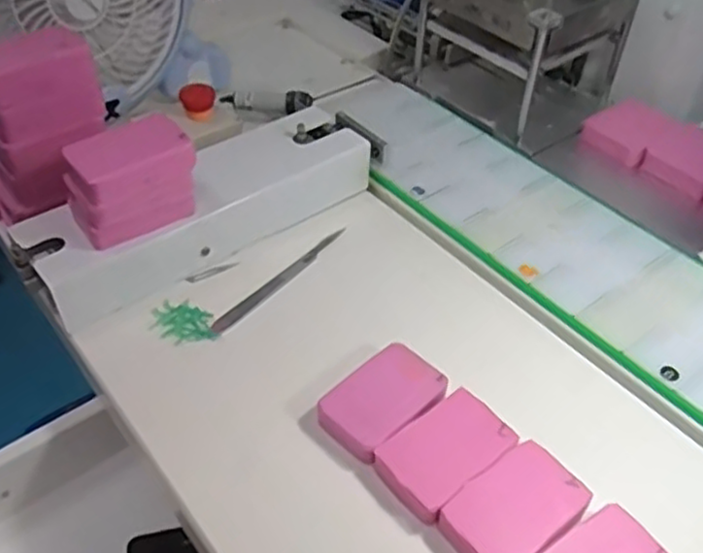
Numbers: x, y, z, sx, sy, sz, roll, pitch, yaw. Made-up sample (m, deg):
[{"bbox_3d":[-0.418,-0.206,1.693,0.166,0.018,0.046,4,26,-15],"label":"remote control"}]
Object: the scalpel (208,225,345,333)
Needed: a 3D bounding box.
[{"bbox_3d":[-0.048,0.001,0.487,0.011,0.004,0.128,30,51,26],"label":"scalpel"}]

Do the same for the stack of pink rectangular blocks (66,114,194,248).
[{"bbox_3d":[-0.140,-0.062,0.446,0.075,0.057,0.049,-21,49,-21],"label":"stack of pink rectangular blocks"}]

